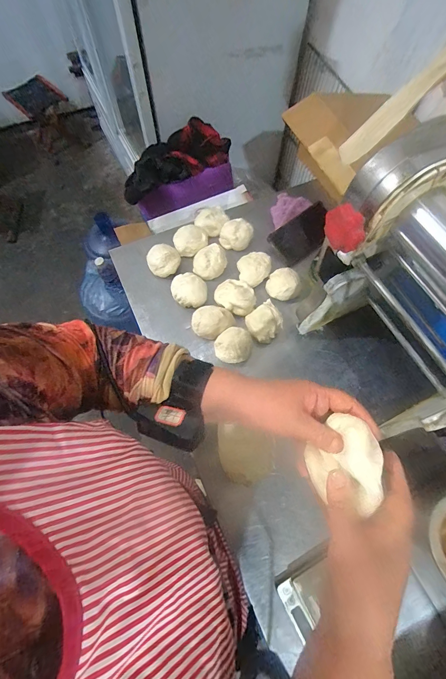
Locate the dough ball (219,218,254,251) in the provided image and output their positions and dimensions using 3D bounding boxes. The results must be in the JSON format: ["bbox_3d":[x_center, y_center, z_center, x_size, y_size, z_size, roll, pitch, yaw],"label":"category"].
[{"bbox_3d":[0.029,-0.230,0.665,0.071,0.043,0.061,3,67,0],"label":"dough ball"}]

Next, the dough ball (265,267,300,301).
[{"bbox_3d":[0.120,-0.112,0.615,0.061,0.043,0.063,0,67,-1],"label":"dough ball"}]

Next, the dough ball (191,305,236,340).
[{"bbox_3d":[-0.019,-0.031,0.584,0.078,0.046,0.060,7,67,2],"label":"dough ball"}]

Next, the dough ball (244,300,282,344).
[{"bbox_3d":[0.080,-0.031,0.578,0.067,0.045,0.067,0,67,-1],"label":"dough ball"}]

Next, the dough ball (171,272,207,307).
[{"bbox_3d":[-0.067,-0.095,0.609,0.068,0.053,0.062,0,67,-1],"label":"dough ball"}]

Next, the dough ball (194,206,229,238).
[{"bbox_3d":[-0.025,-0.268,0.676,0.071,0.039,0.056,-18,69,-9],"label":"dough ball"}]

